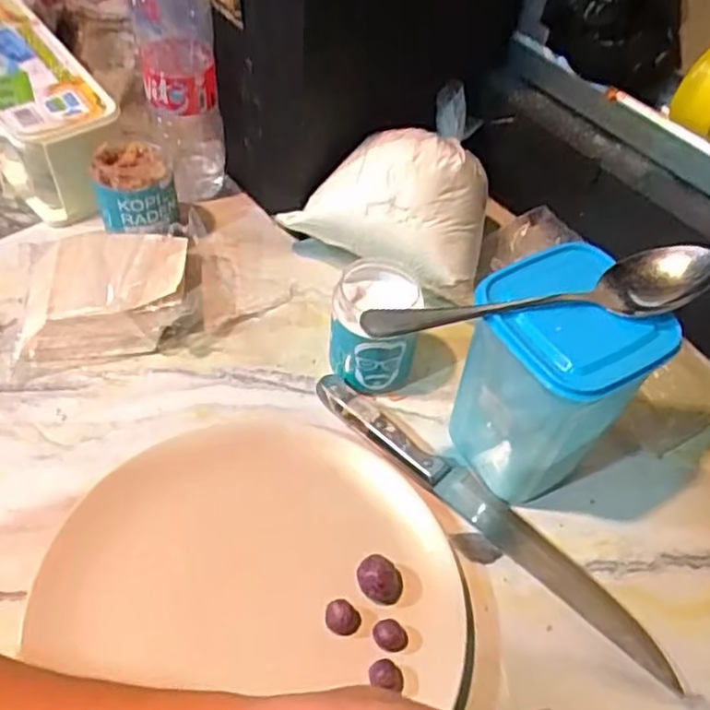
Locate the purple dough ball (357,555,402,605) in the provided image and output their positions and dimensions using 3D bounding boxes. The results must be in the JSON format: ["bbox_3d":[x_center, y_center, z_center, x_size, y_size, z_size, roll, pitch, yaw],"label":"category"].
[{"bbox_3d":[0.016,0.140,0.432,0.028,0.019,0.026,2,52,-3],"label":"purple dough ball"}]

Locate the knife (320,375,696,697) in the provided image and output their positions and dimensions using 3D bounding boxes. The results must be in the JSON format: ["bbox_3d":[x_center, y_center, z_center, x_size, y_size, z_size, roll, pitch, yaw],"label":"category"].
[{"bbox_3d":[0.090,0.104,0.475,0.292,0.019,0.033,36,58,21],"label":"knife"}]

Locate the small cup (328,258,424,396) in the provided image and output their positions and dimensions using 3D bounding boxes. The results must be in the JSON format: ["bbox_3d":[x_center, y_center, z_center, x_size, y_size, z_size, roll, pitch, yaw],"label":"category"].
[{"bbox_3d":[0.015,-0.018,0.524,0.064,0.078,0.069,2,52,-3],"label":"small cup"}]

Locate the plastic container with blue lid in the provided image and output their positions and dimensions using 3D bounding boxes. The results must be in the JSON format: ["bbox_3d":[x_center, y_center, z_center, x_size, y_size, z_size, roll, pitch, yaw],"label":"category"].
[{"bbox_3d":[0.119,0.022,0.454,0.084,0.156,0.096,-29,60,-24],"label":"plastic container with blue lid"}]

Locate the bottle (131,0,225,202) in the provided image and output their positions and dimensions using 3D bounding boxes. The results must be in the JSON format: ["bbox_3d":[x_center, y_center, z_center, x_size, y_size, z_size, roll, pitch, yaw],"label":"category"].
[{"bbox_3d":[-0.146,-0.236,0.583,0.058,0.226,0.077,-5,53,-9],"label":"bottle"}]

